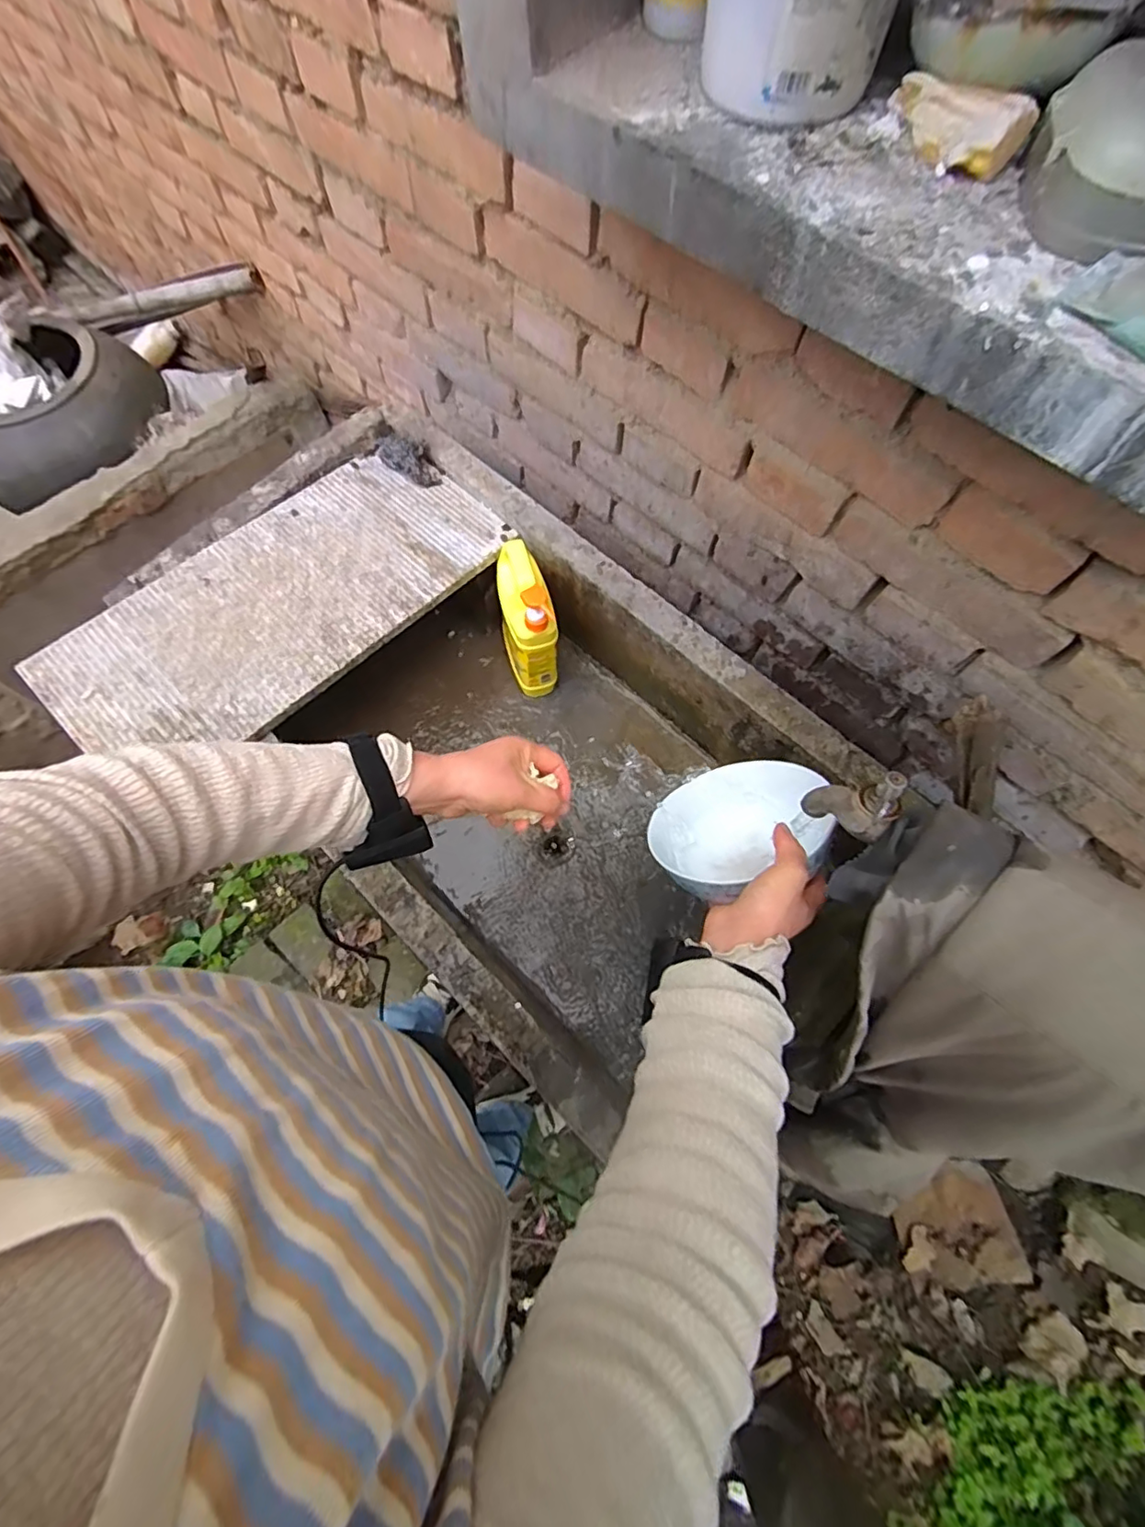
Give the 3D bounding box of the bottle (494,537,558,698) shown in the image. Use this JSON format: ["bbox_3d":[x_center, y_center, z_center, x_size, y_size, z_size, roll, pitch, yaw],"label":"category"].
[{"bbox_3d":[-0.071,-0.212,0.884,0.063,0.243,0.138,-14,70,-6],"label":"bottle"}]

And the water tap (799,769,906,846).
[{"bbox_3d":[0.204,0.028,0.421,0.030,0.070,0.051,-40,74,-14],"label":"water tap"}]

